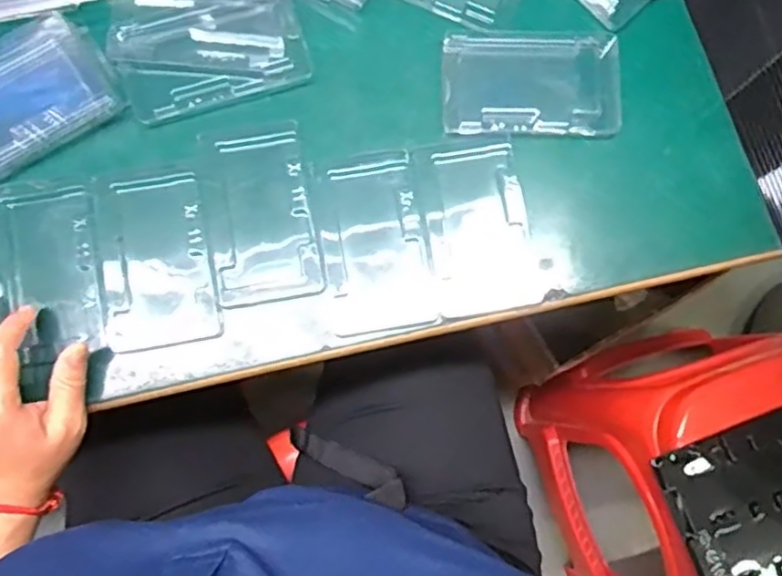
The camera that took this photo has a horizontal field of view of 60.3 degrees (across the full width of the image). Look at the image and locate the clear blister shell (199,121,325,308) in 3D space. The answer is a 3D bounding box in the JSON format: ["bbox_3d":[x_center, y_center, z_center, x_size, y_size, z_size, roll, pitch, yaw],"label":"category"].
[{"bbox_3d":[-0.094,-0.053,0.480,0.072,0.008,0.126,-10,79,-3],"label":"clear blister shell"}]

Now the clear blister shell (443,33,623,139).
[{"bbox_3d":[0.105,-0.152,0.499,0.131,0.008,0.080,1,78,-1],"label":"clear blister shell"}]

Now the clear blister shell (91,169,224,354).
[{"bbox_3d":[-0.165,-0.021,0.471,0.077,0.011,0.122,-10,79,-3],"label":"clear blister shell"}]

